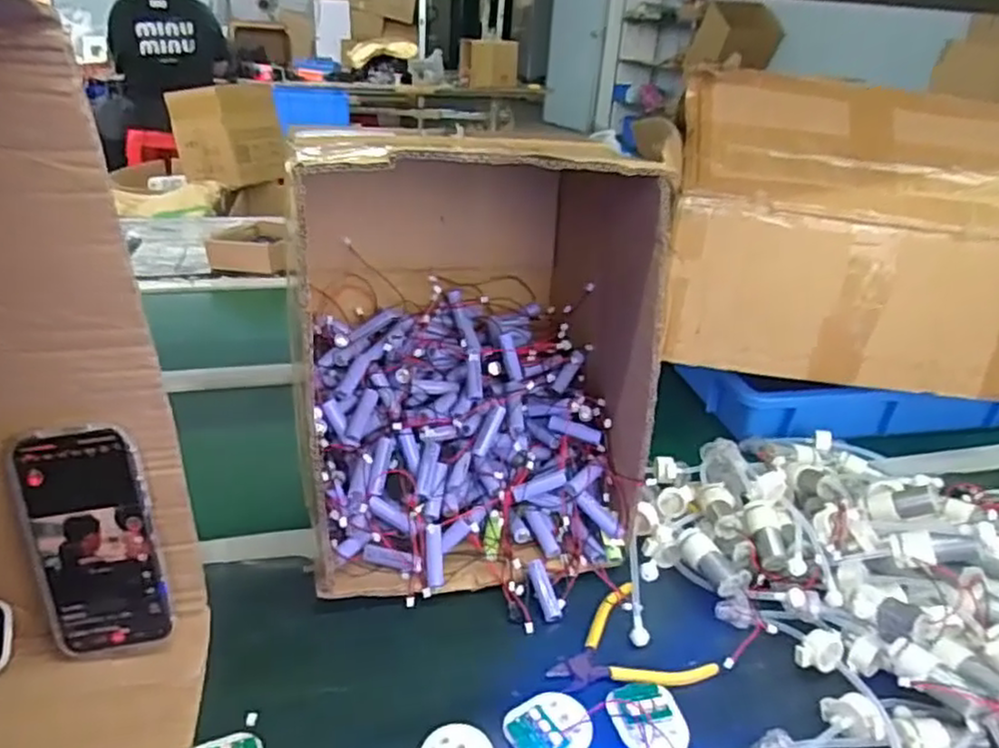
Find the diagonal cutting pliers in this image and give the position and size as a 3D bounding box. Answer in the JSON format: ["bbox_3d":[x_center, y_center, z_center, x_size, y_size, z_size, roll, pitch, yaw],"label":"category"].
[{"bbox_3d":[0.095,0.215,0.537,0.106,0.014,0.099,-16,34,-34],"label":"diagonal cutting pliers"}]

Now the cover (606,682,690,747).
[{"bbox_3d":[0.109,0.243,0.491,0.051,0.016,0.064,-3,29,-14],"label":"cover"}]

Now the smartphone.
[{"bbox_3d":[-0.284,0.119,0.493,0.079,0.168,0.013,-6,13,-8],"label":"smartphone"}]

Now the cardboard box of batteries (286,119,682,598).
[{"bbox_3d":[-0.035,-0.032,0.654,0.280,0.352,0.298,-3,28,-13],"label":"cardboard box of batteries"}]

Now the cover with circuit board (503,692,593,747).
[{"bbox_3d":[0.035,0.243,0.487,0.052,0.011,0.060,23,33,32],"label":"cover with circuit board"}]

